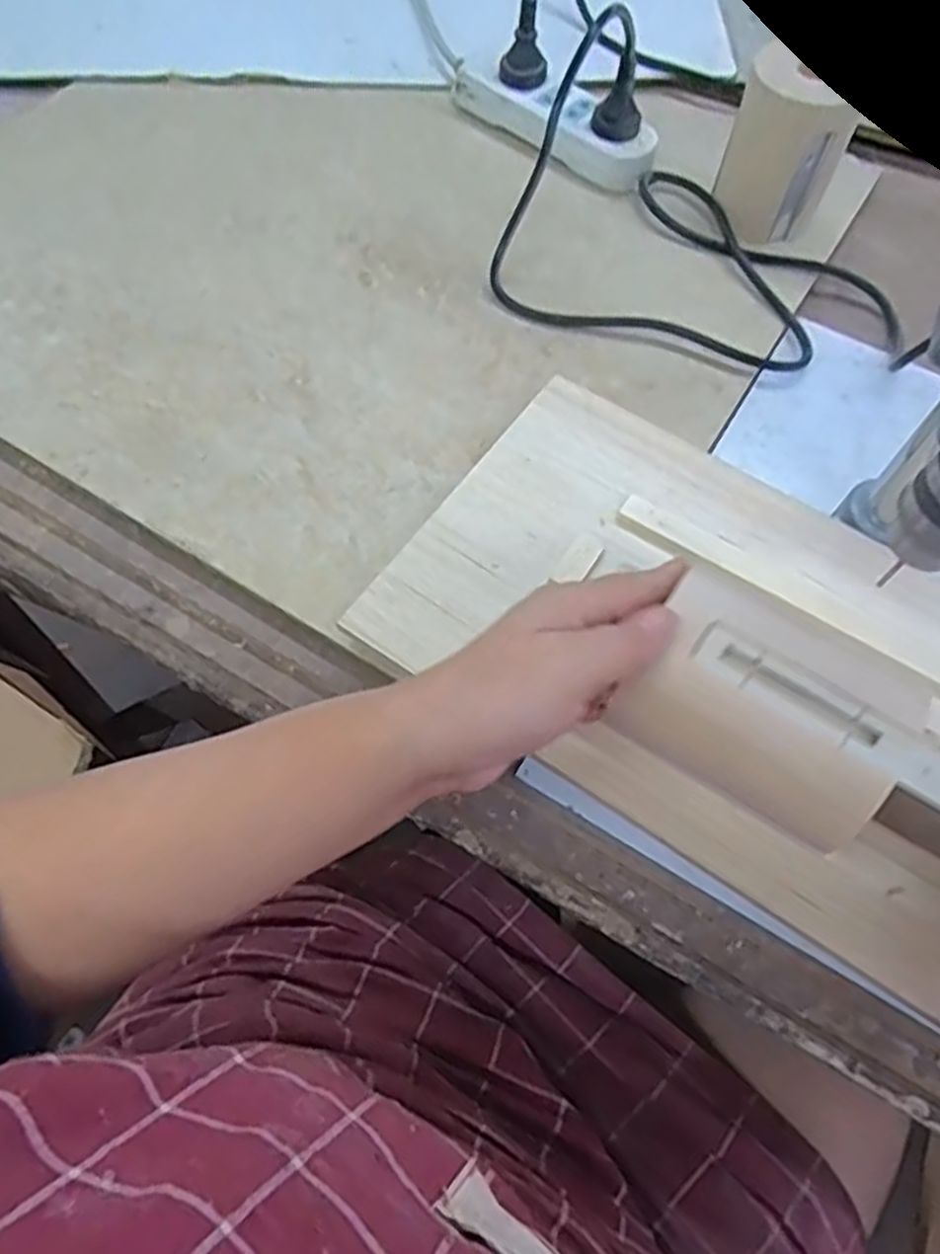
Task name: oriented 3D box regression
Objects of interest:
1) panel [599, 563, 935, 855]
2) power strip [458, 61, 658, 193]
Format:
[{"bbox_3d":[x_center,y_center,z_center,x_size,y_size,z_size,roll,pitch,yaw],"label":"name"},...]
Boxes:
[{"bbox_3d":[0.108,0.029,0.297,0.101,0.036,0.068,32,68,12],"label":"panel"},{"bbox_3d":[0.063,-0.399,0.609,0.173,0.029,0.053,37,68,15],"label":"power strip"}]

